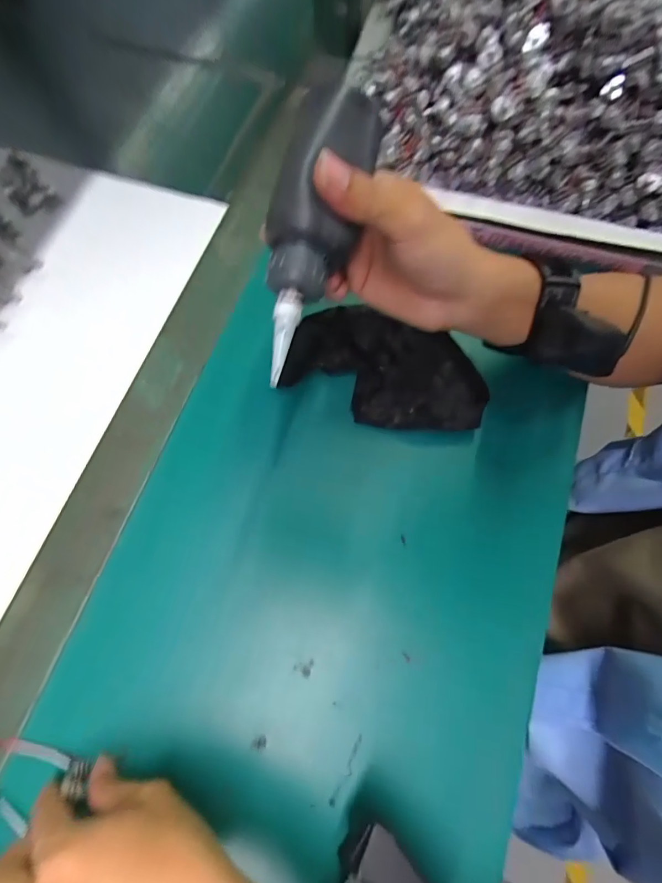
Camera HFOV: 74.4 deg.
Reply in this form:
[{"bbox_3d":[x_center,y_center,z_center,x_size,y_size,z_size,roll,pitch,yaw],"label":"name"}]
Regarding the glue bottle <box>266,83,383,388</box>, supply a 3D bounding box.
[{"bbox_3d":[-0.010,-0.105,0.217,0.043,0.032,0.136,15,94,4],"label":"glue bottle"}]

